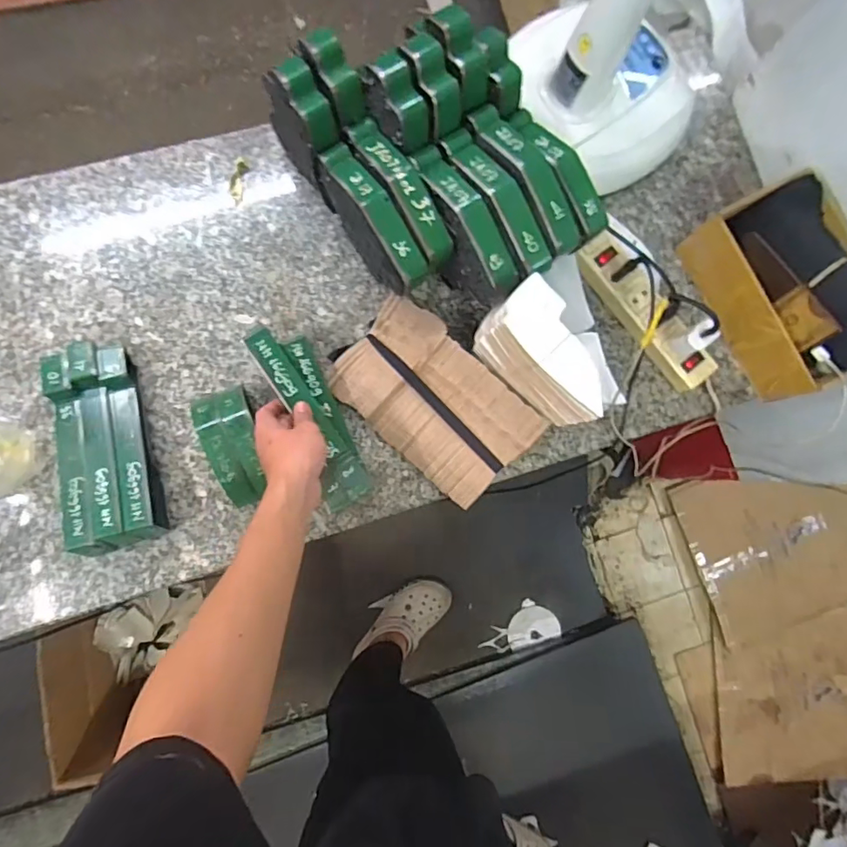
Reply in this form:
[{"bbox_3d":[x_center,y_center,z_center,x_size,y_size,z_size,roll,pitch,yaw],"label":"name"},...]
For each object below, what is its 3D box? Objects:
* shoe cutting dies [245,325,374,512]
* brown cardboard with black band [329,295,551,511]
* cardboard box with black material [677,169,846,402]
[{"bbox_3d":[-0.130,-0.006,0.630,0.061,0.070,0.225,-26,97,-7],"label":"shoe cutting dies"},{"bbox_3d":[0.014,-0.028,0.658,0.237,0.050,0.146,42,83,0],"label":"brown cardboard with black band"},{"bbox_3d":[0.488,-0.164,0.679,0.166,0.124,0.281,-24,87,-6],"label":"cardboard box with black material"}]

